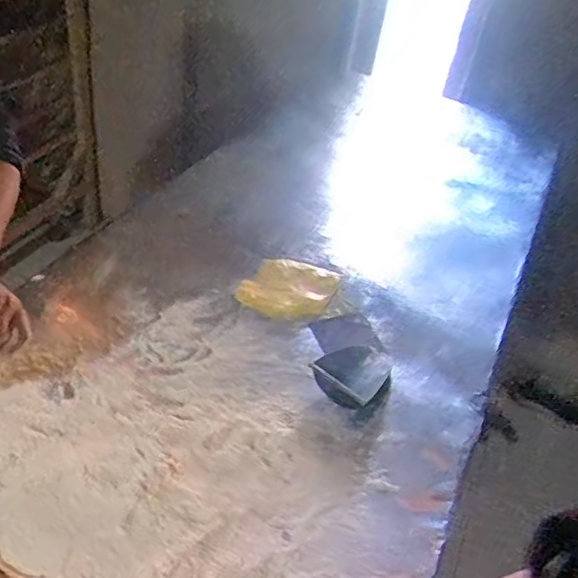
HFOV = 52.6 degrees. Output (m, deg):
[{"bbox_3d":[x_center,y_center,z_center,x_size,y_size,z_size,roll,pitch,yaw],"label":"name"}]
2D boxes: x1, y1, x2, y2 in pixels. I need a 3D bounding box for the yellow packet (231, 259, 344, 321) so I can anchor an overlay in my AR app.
[{"bbox_3d":[0.000,-0.004,0.891,0.126,0.020,0.137,22,43,12],"label":"yellow packet"}]

